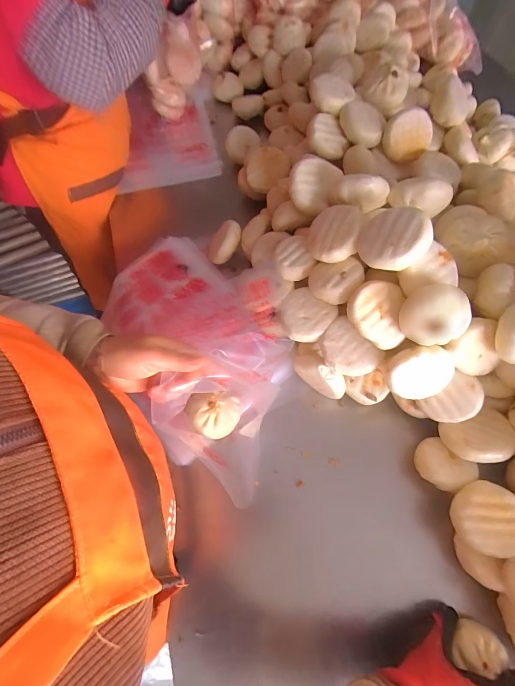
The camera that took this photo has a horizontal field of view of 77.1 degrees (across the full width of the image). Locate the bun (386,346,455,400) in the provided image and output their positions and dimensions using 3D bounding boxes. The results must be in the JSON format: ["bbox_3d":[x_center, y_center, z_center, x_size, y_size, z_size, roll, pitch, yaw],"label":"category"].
[{"bbox_3d":[0.204,0.033,0.415,0.075,0.037,0.069,-38,109,17],"label":"bun"}]

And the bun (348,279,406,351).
[{"bbox_3d":[0.153,-0.037,0.414,0.070,0.037,0.083,-37,97,-3],"label":"bun"}]

